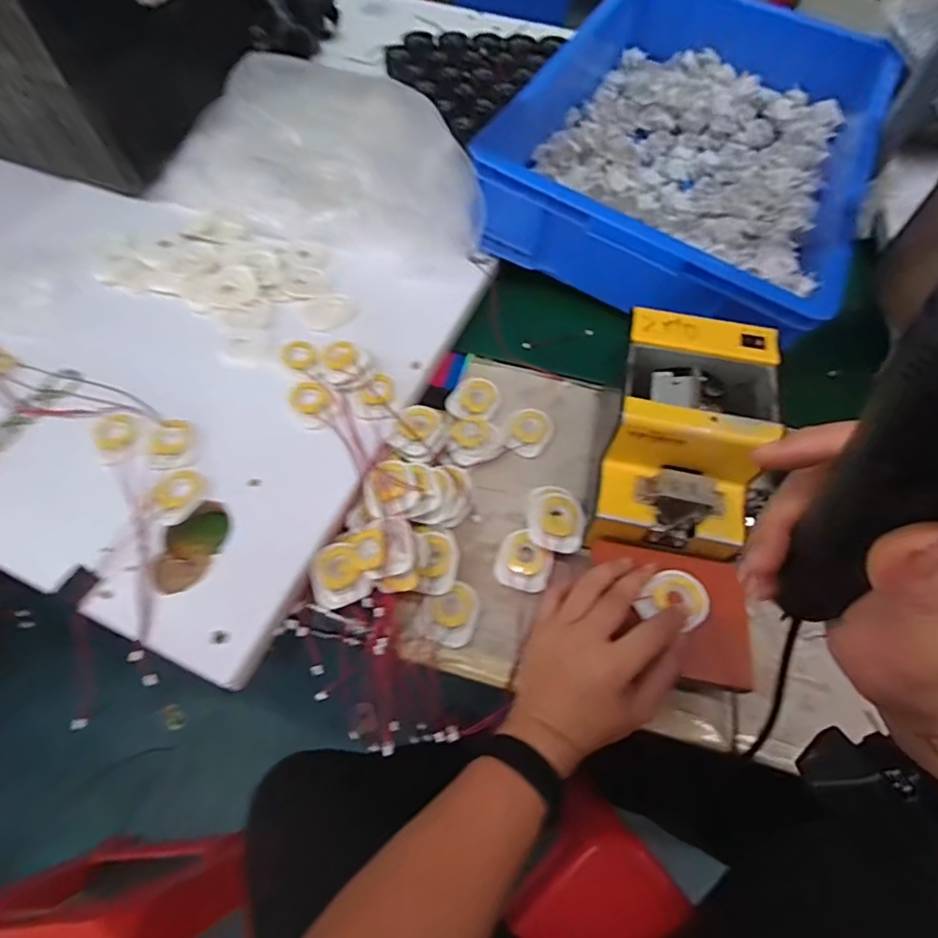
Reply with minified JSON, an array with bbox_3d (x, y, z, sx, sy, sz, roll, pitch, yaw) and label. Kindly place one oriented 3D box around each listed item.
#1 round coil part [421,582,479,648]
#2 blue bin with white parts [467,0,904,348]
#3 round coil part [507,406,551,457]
[{"bbox_3d":[-0.017,0.130,0.471,0.050,0.006,0.056,6,59,-11],"label":"round coil part"},{"bbox_3d":[0.298,-0.448,0.711,0.425,0.115,0.592,23,63,12],"label":"blue bin with white parts"},{"bbox_3d":[0.067,-0.044,0.576,0.045,0.010,0.063,24,63,13],"label":"round coil part"}]

